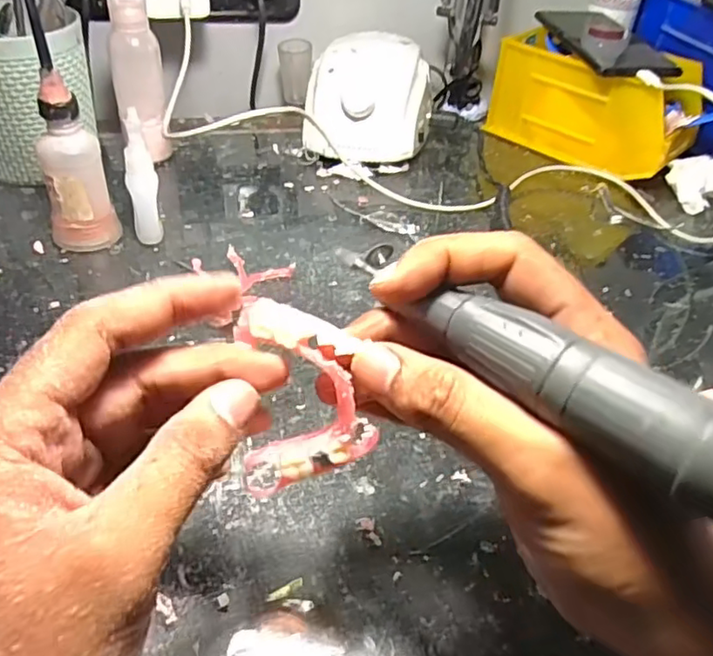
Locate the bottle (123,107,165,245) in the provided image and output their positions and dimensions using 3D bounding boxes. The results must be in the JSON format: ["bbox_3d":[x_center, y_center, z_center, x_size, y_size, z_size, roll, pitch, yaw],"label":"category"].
[{"bbox_3d":[-0.140,-0.095,0.405,0.019,0.086,0.021,-8,43,-15],"label":"bottle"}]

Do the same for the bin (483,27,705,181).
[{"bbox_3d":[0.221,-0.207,0.575,0.165,0.087,0.097,34,48,29],"label":"bin"}]

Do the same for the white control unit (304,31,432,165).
[{"bbox_3d":[0.013,-0.200,0.549,0.106,0.080,0.122,9,41,3],"label":"white control unit"}]

